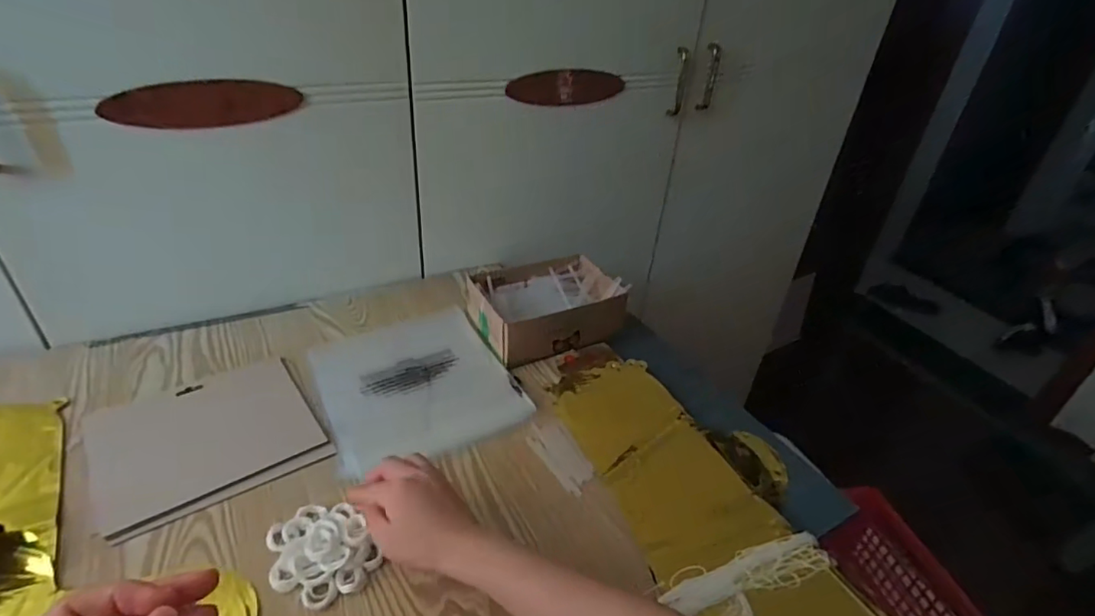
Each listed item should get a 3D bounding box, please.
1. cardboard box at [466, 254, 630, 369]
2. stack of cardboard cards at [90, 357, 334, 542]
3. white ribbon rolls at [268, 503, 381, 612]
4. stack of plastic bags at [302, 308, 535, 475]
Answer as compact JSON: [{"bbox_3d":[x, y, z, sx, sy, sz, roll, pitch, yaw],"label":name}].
[{"bbox_3d":[-0.001,-0.002,0.745,0.201,0.064,0.141,-12,38,-24],"label":"cardboard box"},{"bbox_3d":[-0.344,0.129,0.563,0.191,0.010,0.173,-20,42,-32],"label":"stack of cardboard cards"},{"bbox_3d":[-0.194,0.203,0.472,0.077,0.021,0.093,-18,41,-30],"label":"white ribbon rolls"},{"bbox_3d":[-0.159,0.084,0.659,0.207,0.010,0.226,-15,39,-27],"label":"stack of plastic bags"}]

